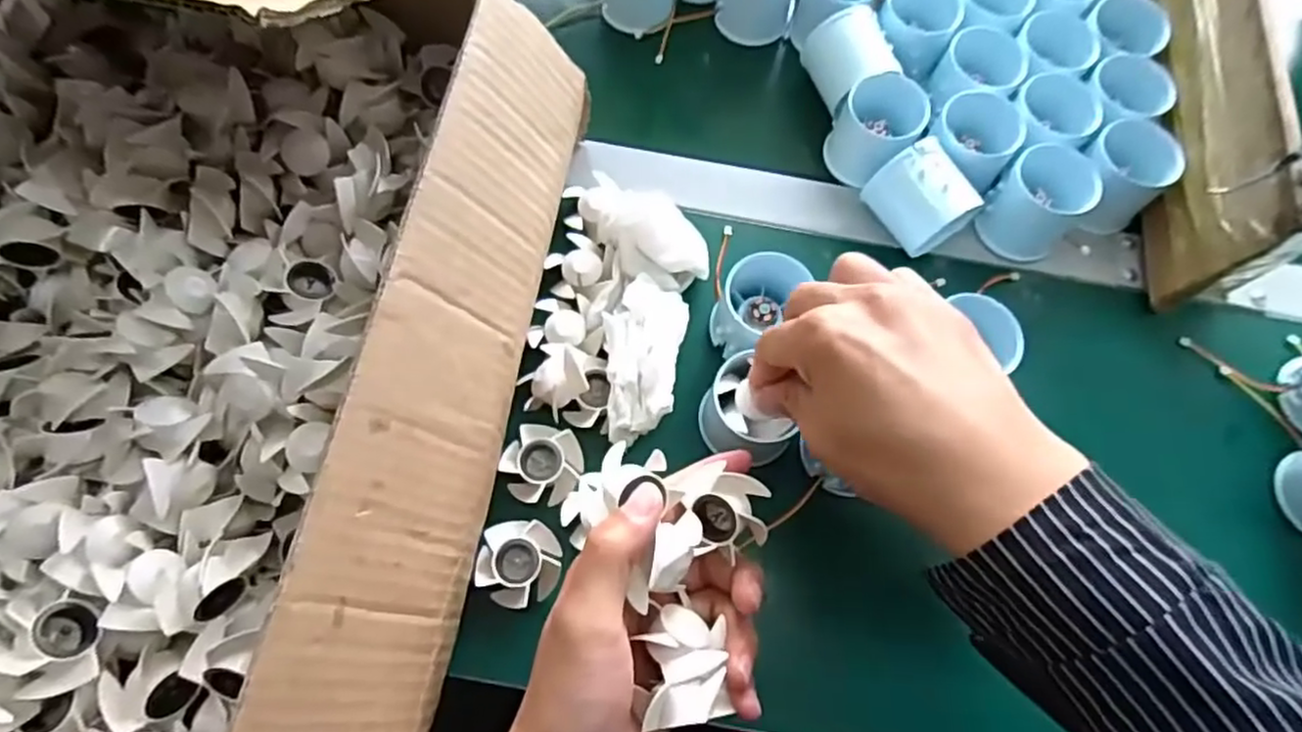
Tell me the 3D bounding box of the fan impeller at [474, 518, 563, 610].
[{"bbox_3d":[-0.069,0.105,0.370,0.043,0.019,0.042,1,69,-3],"label":"fan impeller"}]

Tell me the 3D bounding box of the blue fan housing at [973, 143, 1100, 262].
[{"bbox_3d":[0.241,-0.103,0.437,0.048,0.050,0.057,41,73,12],"label":"blue fan housing"}]

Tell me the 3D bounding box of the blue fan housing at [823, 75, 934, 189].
[{"bbox_3d":[0.145,-0.153,0.453,0.049,0.046,0.055,31,71,9],"label":"blue fan housing"}]

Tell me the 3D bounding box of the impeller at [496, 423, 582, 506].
[{"bbox_3d":[-0.060,0.055,0.387,0.044,0.017,0.042,1,69,-3],"label":"impeller"}]

